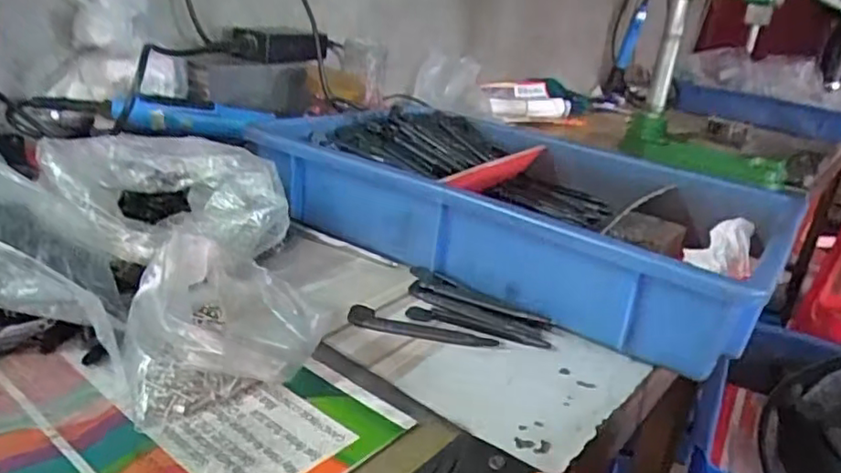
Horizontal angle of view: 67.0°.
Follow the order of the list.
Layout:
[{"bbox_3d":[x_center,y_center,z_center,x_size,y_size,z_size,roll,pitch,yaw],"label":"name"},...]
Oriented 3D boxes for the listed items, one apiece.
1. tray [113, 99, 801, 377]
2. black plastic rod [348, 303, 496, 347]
[{"bbox_3d":[0.094,-0.032,0.593,0.448,0.079,0.305,21,24,33],"label":"tray"},{"bbox_3d":[0.000,0.060,0.416,0.098,0.007,0.018,9,20,7],"label":"black plastic rod"}]

